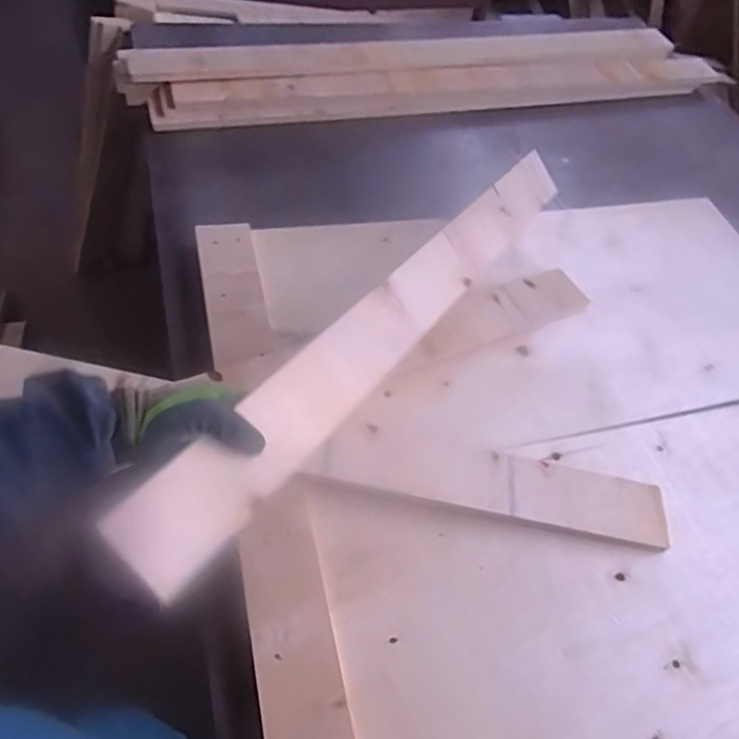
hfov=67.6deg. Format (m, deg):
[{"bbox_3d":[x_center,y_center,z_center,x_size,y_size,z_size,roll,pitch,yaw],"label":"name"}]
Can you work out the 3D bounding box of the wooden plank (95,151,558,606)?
[{"bbox_3d":[0.071,-0.106,0.763,0.092,0.018,0.954,55,49,-12],"label":"wooden plank"}]

